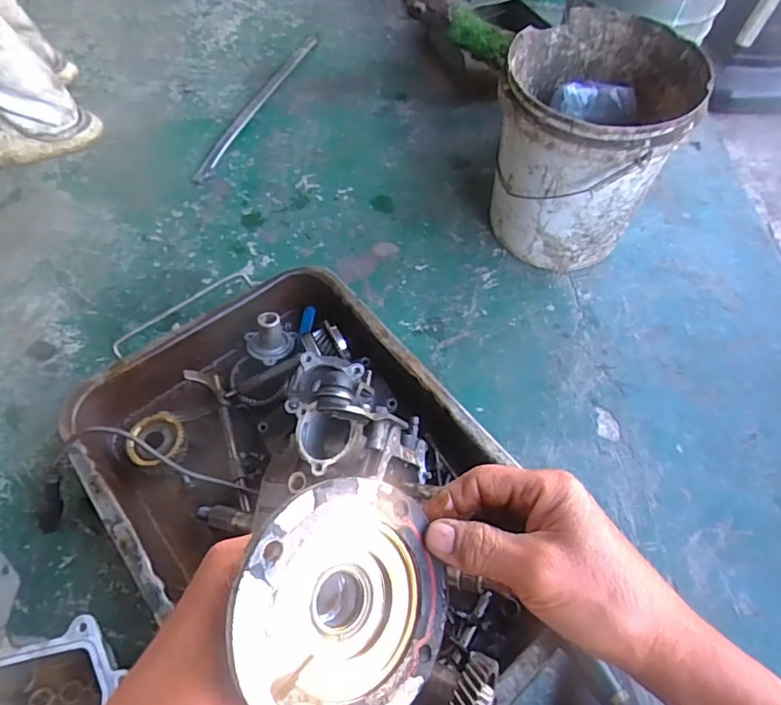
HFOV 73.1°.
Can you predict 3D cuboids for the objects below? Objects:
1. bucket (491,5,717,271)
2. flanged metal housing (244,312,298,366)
[{"bbox_3d":[0.309,-0.332,0.900,0.265,0.334,0.289,1,59,-1],"label":"bucket"},{"bbox_3d":[-0.190,-0.021,0.835,0.078,0.058,0.072,1,60,-1],"label":"flanged metal housing"}]

